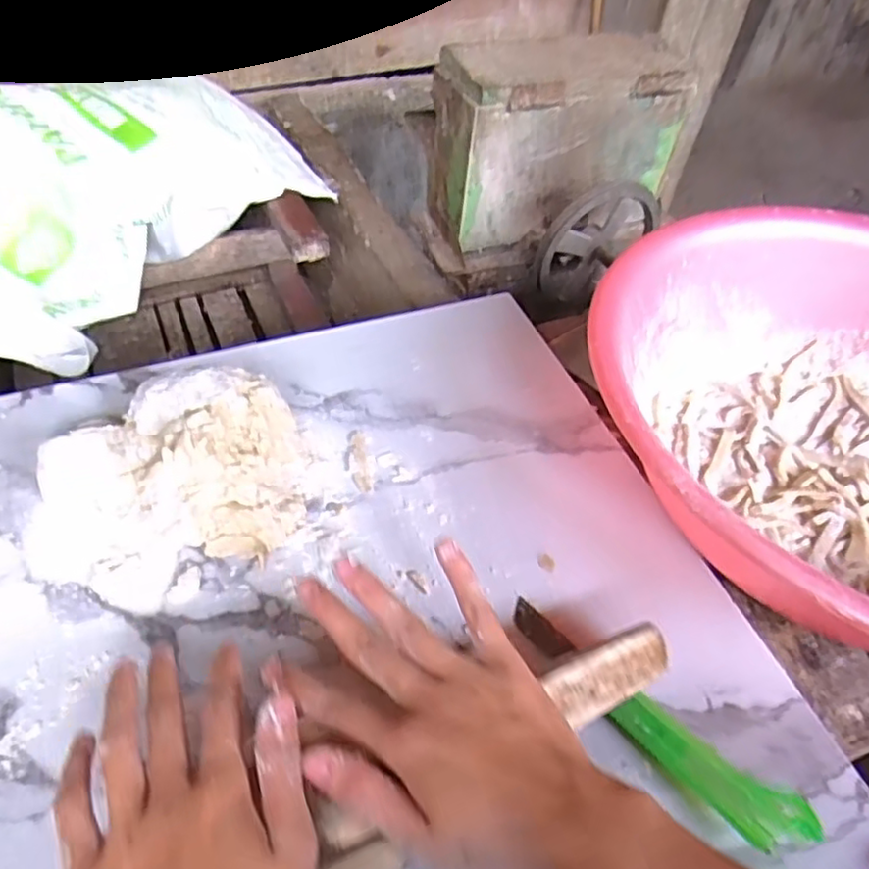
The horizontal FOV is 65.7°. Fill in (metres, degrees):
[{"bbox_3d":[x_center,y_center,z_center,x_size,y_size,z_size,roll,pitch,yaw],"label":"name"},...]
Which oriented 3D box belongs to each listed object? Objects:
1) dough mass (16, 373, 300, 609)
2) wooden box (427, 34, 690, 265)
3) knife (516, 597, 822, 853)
[{"bbox_3d":[-0.175,0.028,0.449,0.184,0.060,0.136,-24,55,-26],"label":"dough mass"},{"bbox_3d":[0.168,-0.414,0.984,0.350,0.261,0.132,-16,51,-21],"label":"wooden box"},{"bbox_3d":[0.118,0.159,0.381,0.185,0.020,0.033,37,53,25],"label":"knife"}]

